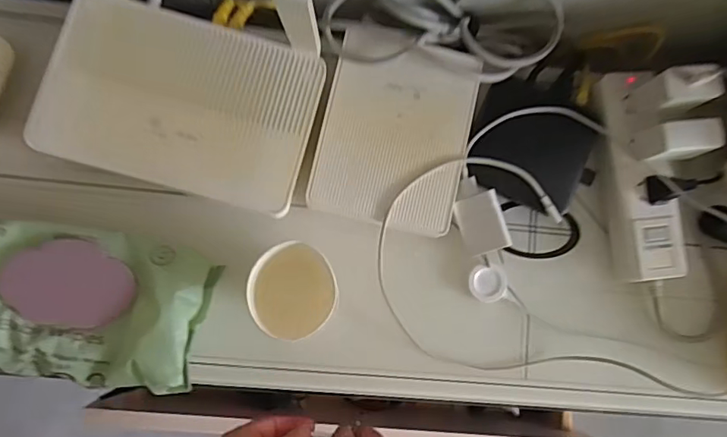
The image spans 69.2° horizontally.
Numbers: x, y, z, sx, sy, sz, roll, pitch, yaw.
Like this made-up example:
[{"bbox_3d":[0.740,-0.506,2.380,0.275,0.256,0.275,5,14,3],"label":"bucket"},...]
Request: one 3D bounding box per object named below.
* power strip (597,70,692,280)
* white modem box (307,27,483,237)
[{"bbox_3d":[0.263,-0.042,0.493,0.058,0.027,0.196,-6,84,-7],"label":"power strip"},{"bbox_3d":[0.031,-0.079,0.471,0.130,0.027,0.165,14,82,-4],"label":"white modem box"}]

